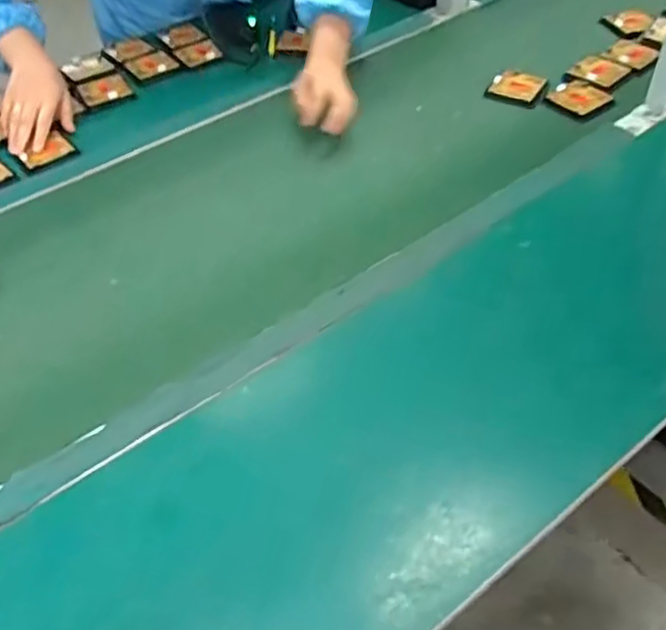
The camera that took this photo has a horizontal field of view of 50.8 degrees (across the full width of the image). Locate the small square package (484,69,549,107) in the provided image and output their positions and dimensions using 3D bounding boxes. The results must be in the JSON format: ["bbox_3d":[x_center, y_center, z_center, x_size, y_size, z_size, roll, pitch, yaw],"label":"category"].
[{"bbox_3d":[0.284,-0.354,1.081,0.079,0.006,0.079,22,51,21],"label":"small square package"}]

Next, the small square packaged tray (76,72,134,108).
[{"bbox_3d":[-0.365,-0.360,1.116,0.079,0.012,0.070,-25,50,-19],"label":"small square packaged tray"}]

